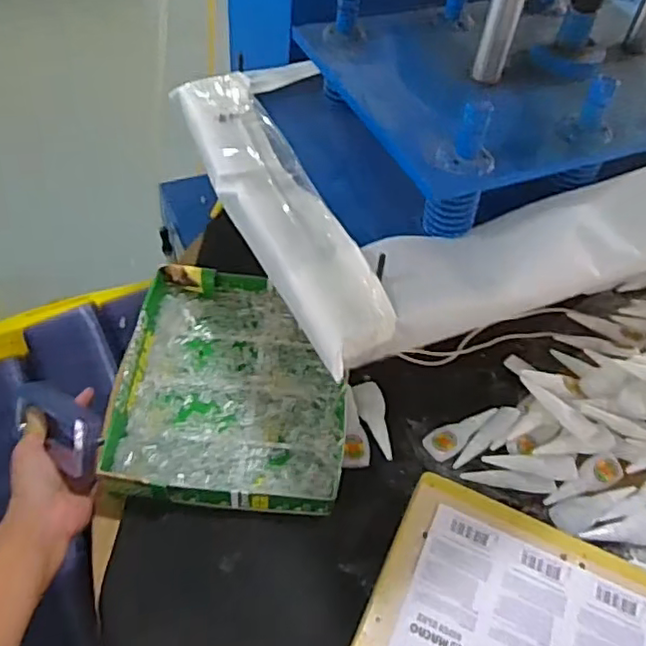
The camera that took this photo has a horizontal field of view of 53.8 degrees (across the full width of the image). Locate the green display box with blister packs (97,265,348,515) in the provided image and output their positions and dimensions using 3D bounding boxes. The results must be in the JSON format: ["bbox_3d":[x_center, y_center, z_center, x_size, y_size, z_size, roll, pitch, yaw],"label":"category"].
[{"bbox_3d":[-0.087,0.057,0.641,0.215,0.030,0.264,5,50,-3],"label":"green display box with blister packs"}]

